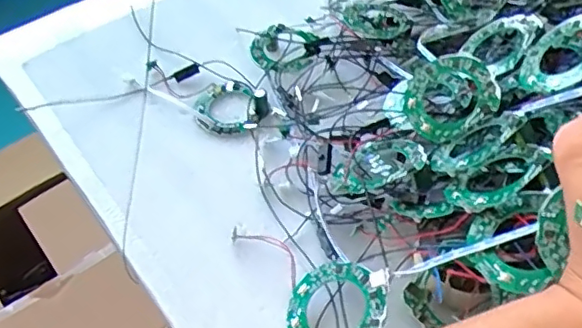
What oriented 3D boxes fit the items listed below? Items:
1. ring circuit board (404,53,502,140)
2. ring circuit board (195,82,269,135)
[{"bbox_3d":[0.114,-0.049,0.426,0.064,0.009,0.060,-36,61,14],"label":"ring circuit board"},{"bbox_3d":[-0.053,-0.051,0.512,0.057,0.025,0.063,-28,53,-19],"label":"ring circuit board"}]

